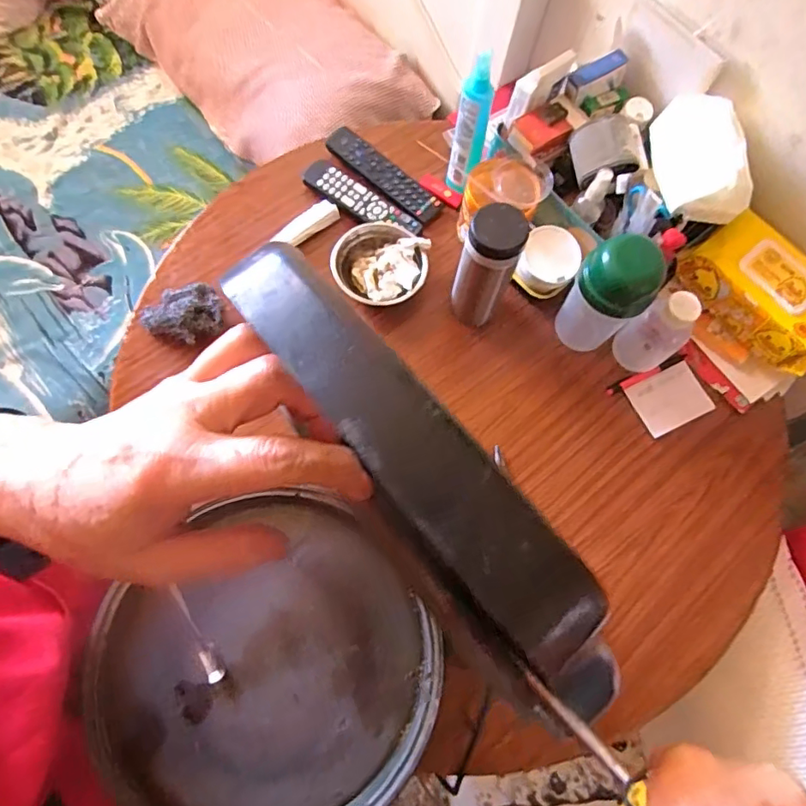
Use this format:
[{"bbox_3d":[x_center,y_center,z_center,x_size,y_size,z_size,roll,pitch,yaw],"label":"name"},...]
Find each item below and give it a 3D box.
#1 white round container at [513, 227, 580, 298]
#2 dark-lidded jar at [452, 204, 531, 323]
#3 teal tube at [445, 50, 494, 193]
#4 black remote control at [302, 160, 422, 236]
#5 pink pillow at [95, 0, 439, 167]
[{"bbox_3d":[0.195,-0.189,0.735,0.073,0.053,0.077,1,71,-2],"label":"white round container"},{"bbox_3d":[0.101,-0.165,0.675,0.064,0.166,0.064,1,71,-2],"label":"dark-lidded jar"},{"bbox_3d":[0.088,-0.359,0.724,0.041,0.196,0.029,11,71,2],"label":"teal tube"},{"bbox_3d":[-0.061,-0.288,0.784,0.181,0.014,0.048,33,73,9],"label":"black remote control"},{"bbox_3d":[-0.271,-0.689,1.079,0.320,0.163,0.647,-43,78,-15],"label":"pink pillow"}]

